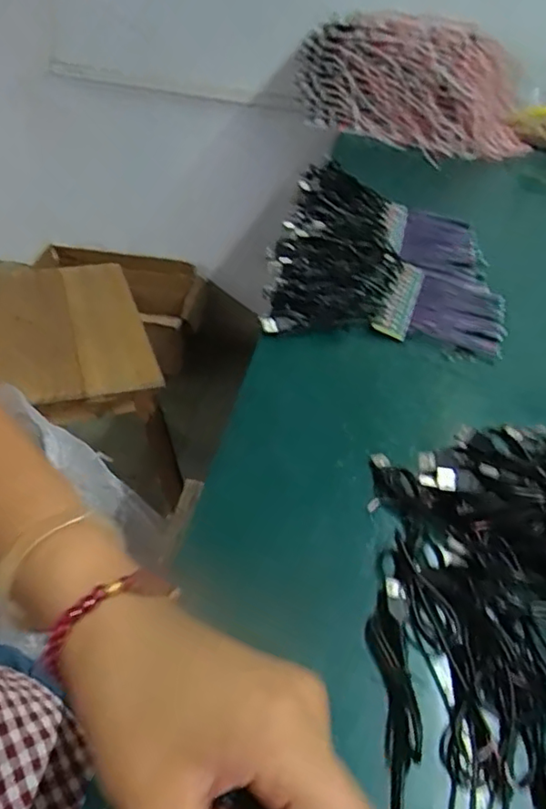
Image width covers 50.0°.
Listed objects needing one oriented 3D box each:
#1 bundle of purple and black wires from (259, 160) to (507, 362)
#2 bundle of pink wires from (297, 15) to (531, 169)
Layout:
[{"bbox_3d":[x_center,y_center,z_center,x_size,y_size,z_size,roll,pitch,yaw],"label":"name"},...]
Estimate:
[{"bbox_3d":[0.141,-0.187,0.707,0.259,0.070,0.398,10,41,4],"label":"bundle of purple and black wires"},{"bbox_3d":[0.255,-0.590,1.088,0.420,0.201,0.116,15,41,11],"label":"bundle of pink wires"}]

